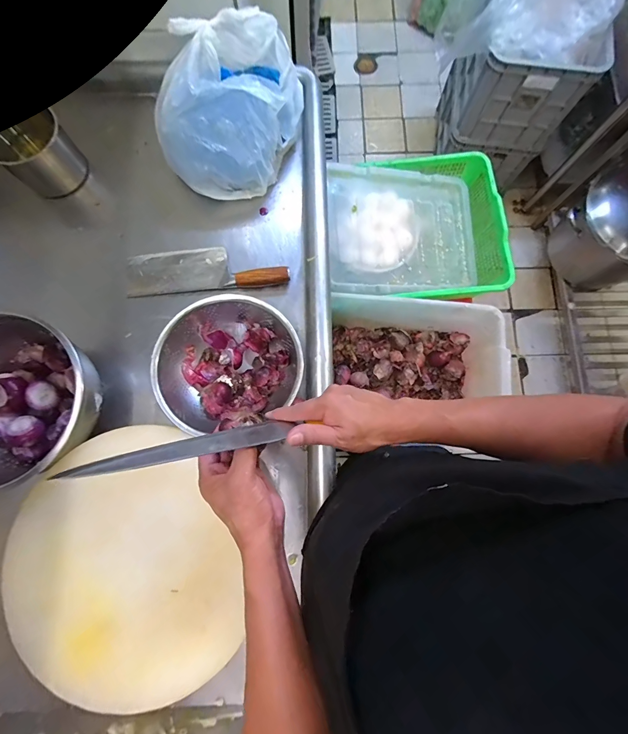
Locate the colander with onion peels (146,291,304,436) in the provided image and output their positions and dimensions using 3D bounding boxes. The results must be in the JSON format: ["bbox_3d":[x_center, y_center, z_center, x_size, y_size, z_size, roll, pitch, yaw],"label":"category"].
[{"bbox_3d":[-0.139,-0.008,0.567,0.229,0.079,0.203,-16,80,-3],"label":"colander with onion peels"}]

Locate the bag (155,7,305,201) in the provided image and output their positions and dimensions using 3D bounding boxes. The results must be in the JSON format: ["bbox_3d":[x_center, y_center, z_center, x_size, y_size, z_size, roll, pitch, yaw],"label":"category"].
[{"bbox_3d":[-0.145,-0.465,0.614,0.205,0.179,0.269,11,79,2],"label":"bag"}]

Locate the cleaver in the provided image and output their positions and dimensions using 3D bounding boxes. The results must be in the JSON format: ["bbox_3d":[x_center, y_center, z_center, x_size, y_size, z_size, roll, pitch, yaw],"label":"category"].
[{"bbox_3d":[-0.201,-0.184,0.633,0.302,0.035,0.079,-2,79,-1],"label":"cleaver"}]

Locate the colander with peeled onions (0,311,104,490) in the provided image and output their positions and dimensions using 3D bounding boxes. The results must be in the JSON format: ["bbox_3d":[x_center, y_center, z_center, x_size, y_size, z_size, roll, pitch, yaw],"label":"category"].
[{"bbox_3d":[-0.464,0.053,0.503,0.259,0.122,0.239,7,79,1],"label":"colander with peeled onions"}]

